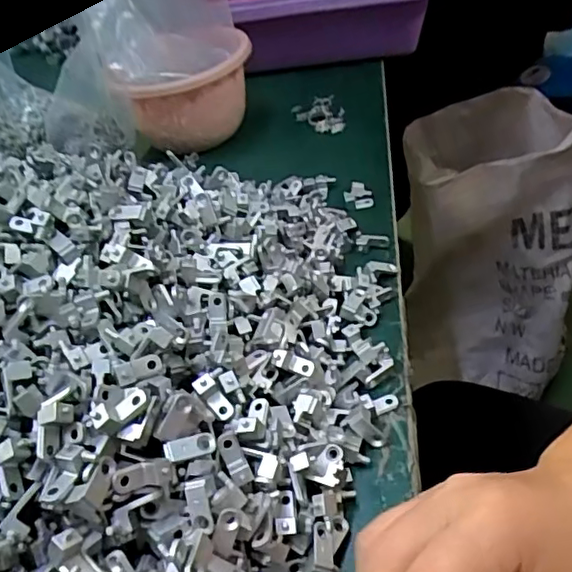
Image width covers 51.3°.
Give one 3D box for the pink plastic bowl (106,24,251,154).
[{"bbox_3d":[-0.100,-0.198,0.604,0.123,0.086,0.119,-7,42,6],"label":"pink plastic bowl"}]

